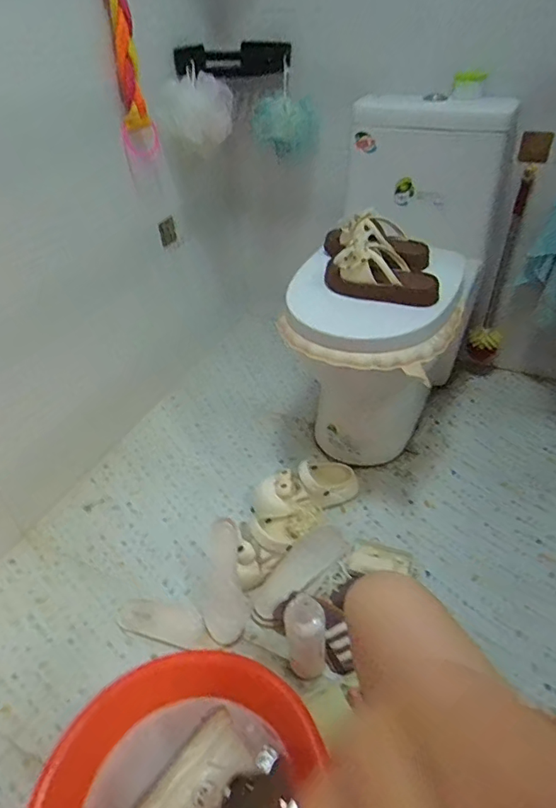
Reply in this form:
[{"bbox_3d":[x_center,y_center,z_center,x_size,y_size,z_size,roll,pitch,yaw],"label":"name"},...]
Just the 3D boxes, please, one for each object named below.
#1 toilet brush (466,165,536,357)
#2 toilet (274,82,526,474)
[{"bbox_3d":[0.575,-0.331,1.259,0.078,0.488,0.064,17,44,24],"label":"toilet brush"},{"bbox_3d":[0.258,-0.228,1.096,0.356,0.695,0.602,14,42,20],"label":"toilet"}]

